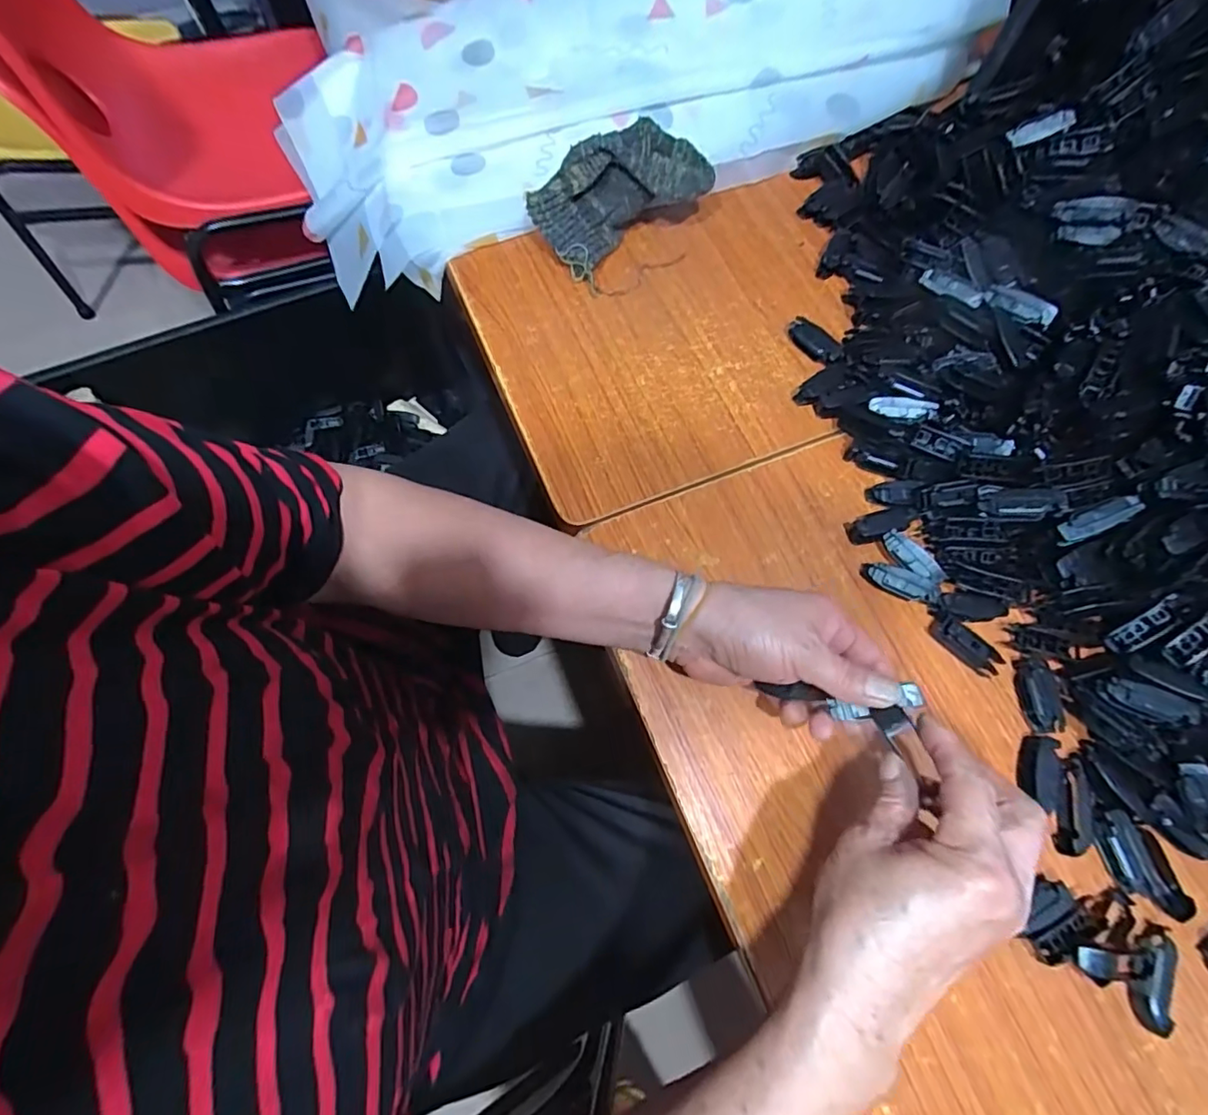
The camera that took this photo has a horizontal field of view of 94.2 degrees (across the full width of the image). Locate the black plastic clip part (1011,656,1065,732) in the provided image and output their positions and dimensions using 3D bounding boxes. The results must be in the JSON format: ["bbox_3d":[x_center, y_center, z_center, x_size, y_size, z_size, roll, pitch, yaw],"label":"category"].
[{"bbox_3d":[0.292,0.091,0.375,0.015,0.018,0.048,-9,71,-6],"label":"black plastic clip part"}]

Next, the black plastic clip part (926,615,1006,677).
[{"bbox_3d":[0.251,0.061,0.388,0.049,0.017,0.017,38,73,10],"label":"black plastic clip part"}]

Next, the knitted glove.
[{"bbox_3d":[0.017,-0.304,0.471,0.148,0.075,0.064,-29,75,-12],"label":"knitted glove"}]

